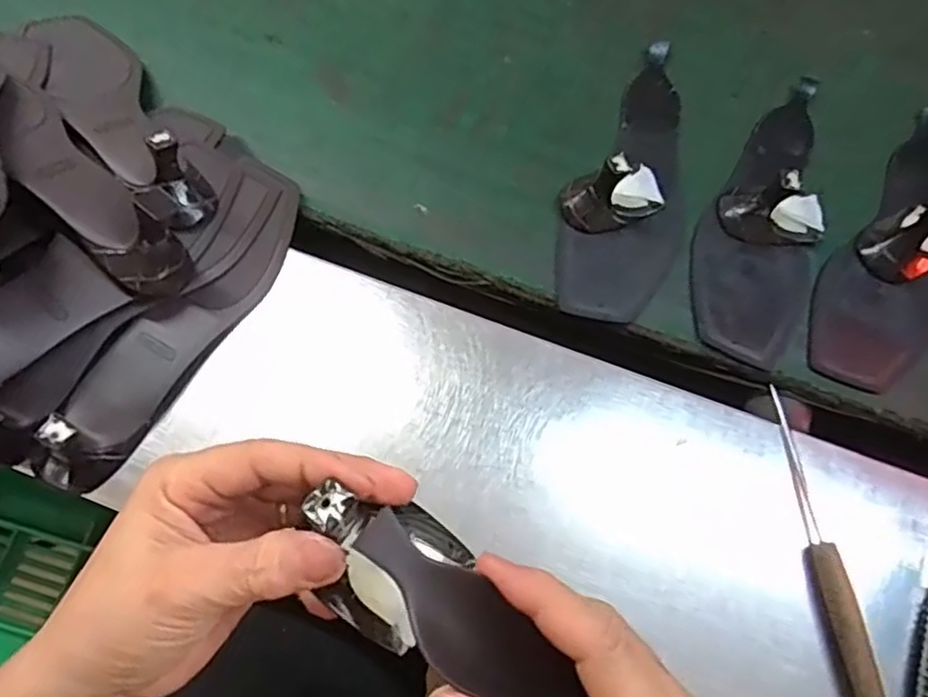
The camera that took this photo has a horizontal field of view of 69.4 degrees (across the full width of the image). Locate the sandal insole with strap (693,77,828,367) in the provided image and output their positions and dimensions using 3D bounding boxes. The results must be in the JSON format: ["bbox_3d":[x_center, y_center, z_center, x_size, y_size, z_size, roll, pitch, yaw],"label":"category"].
[{"bbox_3d":[0.236,-0.116,0.496,0.086,0.048,0.257,24,66,8],"label":"sandal insole with strap"}]

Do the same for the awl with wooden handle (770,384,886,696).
[{"bbox_3d":[0.212,0.118,0.395,0.018,0.016,0.195,-3,65,-5],"label":"awl with wooden handle"}]

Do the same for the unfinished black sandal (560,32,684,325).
[{"bbox_3d":[0.134,-0.141,0.503,0.091,0.048,0.259,20,65,6],"label":"unfinished black sandal"}]

